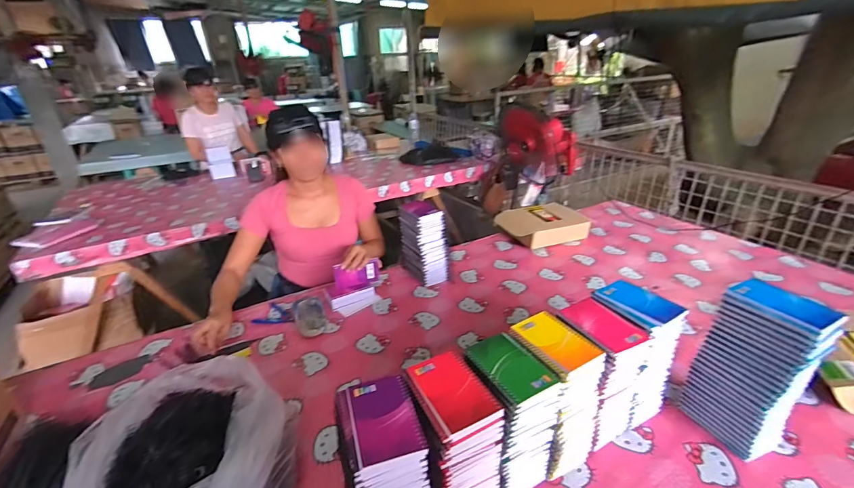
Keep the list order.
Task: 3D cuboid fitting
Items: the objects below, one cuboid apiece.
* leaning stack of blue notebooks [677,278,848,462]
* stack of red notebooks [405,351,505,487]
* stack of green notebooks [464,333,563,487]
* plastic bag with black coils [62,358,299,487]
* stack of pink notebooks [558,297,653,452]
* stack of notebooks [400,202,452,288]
[{"bbox_3d":[0.578,0.227,0.694,0.110,0.290,0.138,-14,28,-22],"label":"leaning stack of blue notebooks"},{"bbox_3d":[0.039,0.319,0.604,0.103,0.268,0.131,-15,29,-24],"label":"stack of red notebooks"},{"bbox_3d":[0.134,0.293,0.650,0.107,0.255,0.134,-14,28,-21],"label":"stack of green notebooks"},{"bbox_3d":[-0.379,0.356,0.625,0.303,0.212,0.370,-13,28,-20],"label":"plastic bag with black coils"},{"bbox_3d":[0.317,0.246,0.735,0.116,0.256,0.121,-15,29,-24],"label":"stack of pink notebooks"},{"bbox_3d":[-0.009,-0.004,1.272,0.116,0.252,0.152,-17,30,-28],"label":"stack of notebooks"}]

